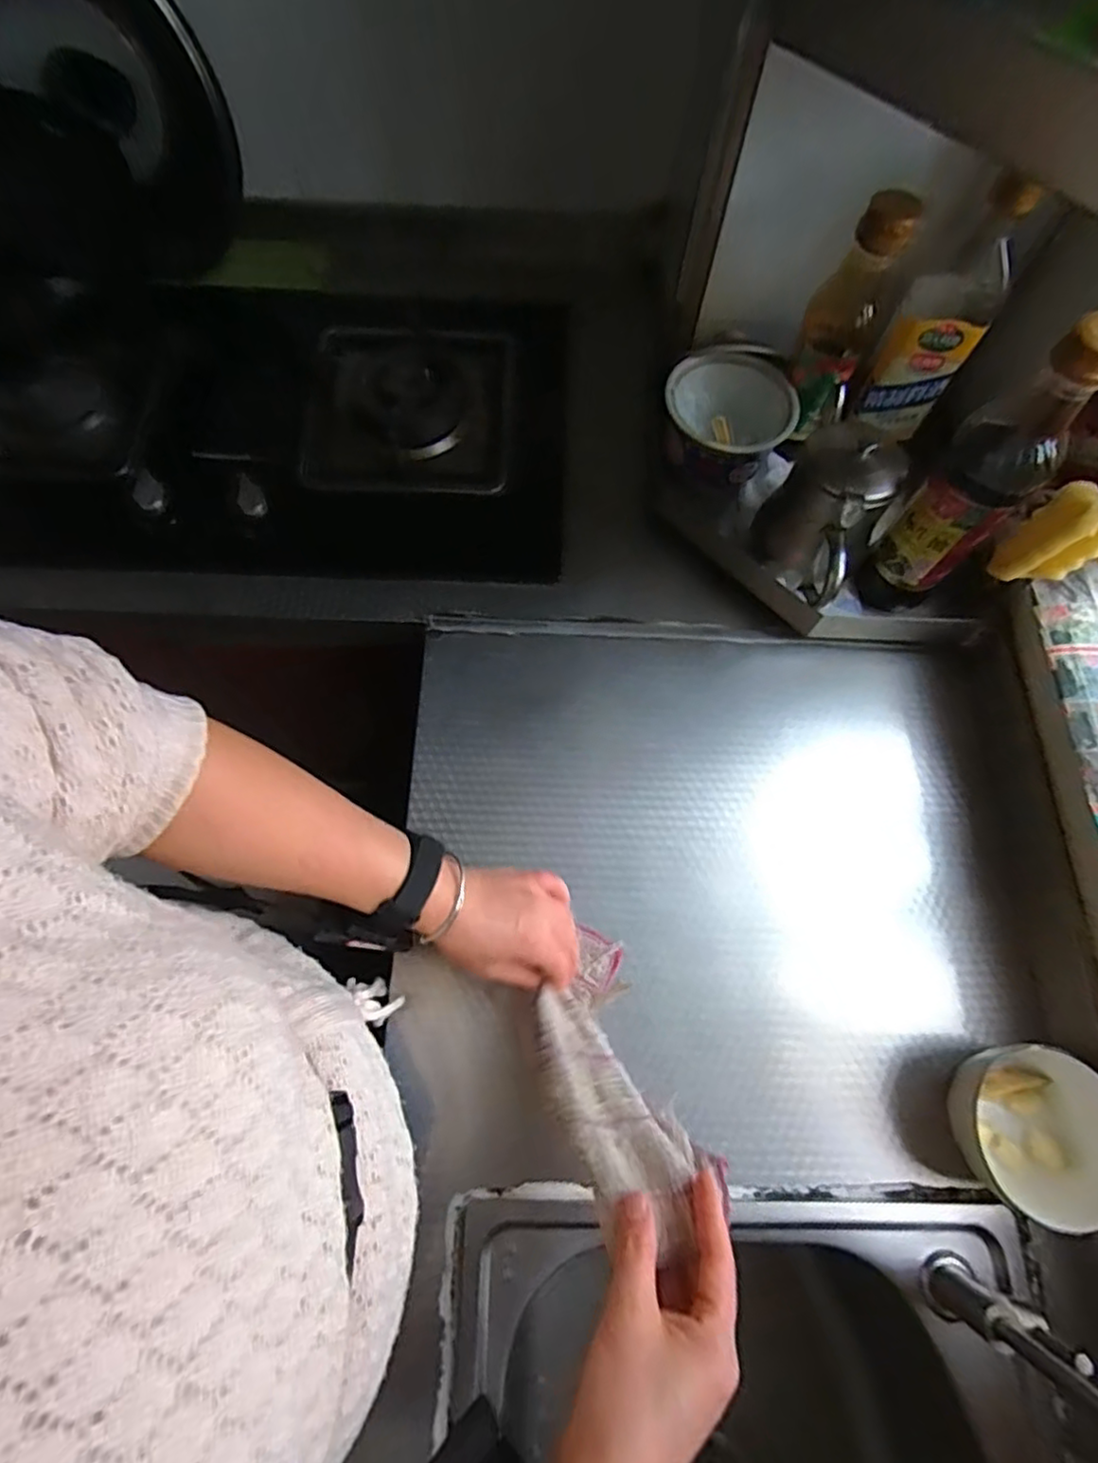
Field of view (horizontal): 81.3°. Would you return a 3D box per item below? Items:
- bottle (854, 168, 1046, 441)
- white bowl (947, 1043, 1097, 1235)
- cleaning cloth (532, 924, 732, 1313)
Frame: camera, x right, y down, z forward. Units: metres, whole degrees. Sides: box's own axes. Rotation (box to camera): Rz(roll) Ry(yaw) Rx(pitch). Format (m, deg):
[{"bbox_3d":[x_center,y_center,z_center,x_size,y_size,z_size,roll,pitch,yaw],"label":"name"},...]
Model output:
[{"bbox_3d":[0.351,-0.369,0.568,0.075,0.199,0.075,29,72,8],"label":"bottle"},{"bbox_3d":[0.371,0.295,0.479,0.118,0.065,0.114,1,70,-2],"label":"white bowl"},{"bbox_3d":[0.039,0.241,0.447,0.082,0.052,0.219,-14,32,-7],"label":"cleaning cloth"}]

